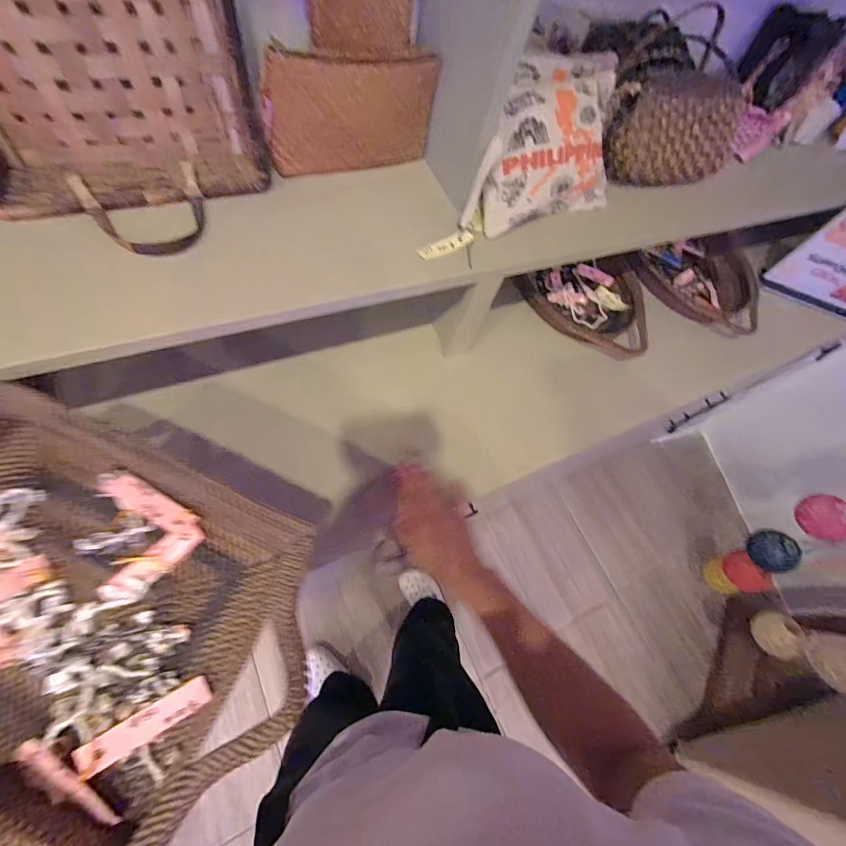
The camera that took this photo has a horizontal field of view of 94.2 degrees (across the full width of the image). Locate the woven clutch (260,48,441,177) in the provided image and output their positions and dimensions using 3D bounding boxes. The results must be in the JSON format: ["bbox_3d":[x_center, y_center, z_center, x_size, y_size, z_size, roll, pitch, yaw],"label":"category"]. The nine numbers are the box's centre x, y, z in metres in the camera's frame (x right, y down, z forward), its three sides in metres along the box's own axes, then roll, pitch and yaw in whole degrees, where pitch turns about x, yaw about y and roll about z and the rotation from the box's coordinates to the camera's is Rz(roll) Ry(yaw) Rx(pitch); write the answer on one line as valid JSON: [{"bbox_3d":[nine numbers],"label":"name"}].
[{"bbox_3d":[-0.071,-0.343,0.434,0.200,0.107,0.027,-26,65,-15],"label":"woven clutch"}]

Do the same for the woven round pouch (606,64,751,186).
[{"bbox_3d":[0.352,-0.417,0.562,0.244,0.110,0.093,-21,64,-13],"label":"woven round pouch"}]

